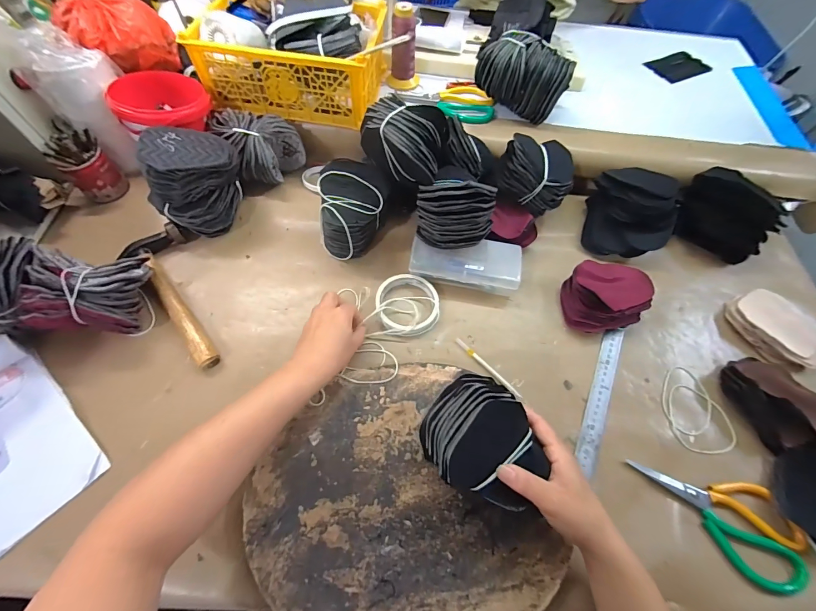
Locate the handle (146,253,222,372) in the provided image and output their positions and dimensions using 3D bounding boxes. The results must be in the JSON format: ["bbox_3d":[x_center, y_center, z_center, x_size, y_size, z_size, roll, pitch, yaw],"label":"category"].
[{"bbox_3d":[-0.319,0.008,0.487,0.024,0.029,0.202,-36,69,-21],"label":"handle"}]

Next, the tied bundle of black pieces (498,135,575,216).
[{"bbox_3d":[0.209,-0.218,0.568,0.116,0.084,0.101,26,63,11],"label":"tied bundle of black pieces"}]

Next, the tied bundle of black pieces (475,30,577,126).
[{"bbox_3d":[0.187,-0.378,0.597,0.153,0.105,0.078,35,65,15],"label":"tied bundle of black pieces"}]

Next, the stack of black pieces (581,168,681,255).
[{"bbox_3d":[0.364,-0.155,0.573,0.128,0.089,0.133,11,61,2],"label":"stack of black pieces"}]

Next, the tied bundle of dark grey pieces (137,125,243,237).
[{"bbox_3d":[-0.314,-0.179,0.527,0.092,0.139,0.120,30,60,13],"label":"tied bundle of dark grey pieces"}]

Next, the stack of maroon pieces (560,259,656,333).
[{"bbox_3d":[0.292,-0.012,0.518,0.116,0.047,0.101,8,58,0],"label":"stack of maroon pieces"}]

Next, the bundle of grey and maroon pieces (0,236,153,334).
[{"bbox_3d":[-0.443,-0.025,0.431,0.204,0.091,0.114,8,63,-18],"label":"bundle of grey and maroon pieces"}]

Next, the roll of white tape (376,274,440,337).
[{"bbox_3d":[0.000,0.000,0.511,0.089,0.019,0.096,2,61,-3],"label":"roll of white tape"}]

